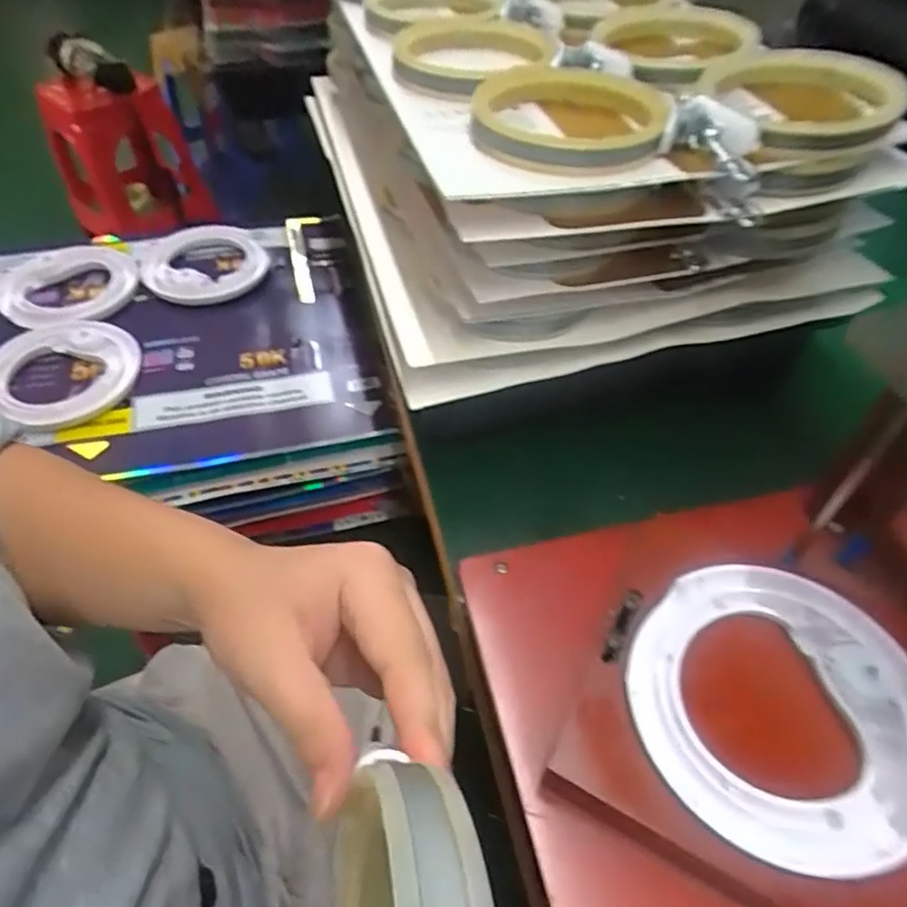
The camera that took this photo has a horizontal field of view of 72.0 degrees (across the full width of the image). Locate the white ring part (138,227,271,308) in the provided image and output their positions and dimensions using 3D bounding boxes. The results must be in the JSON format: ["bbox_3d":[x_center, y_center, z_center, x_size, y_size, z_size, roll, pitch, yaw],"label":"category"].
[{"bbox_3d":[-0.275,-0.215,0.694,0.127,0.027,0.147,-10,50,-9],"label":"white ring part"}]

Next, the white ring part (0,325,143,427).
[{"bbox_3d":[-0.362,-0.079,0.581,0.126,0.026,0.126,32,57,24],"label":"white ring part"}]

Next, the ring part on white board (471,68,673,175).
[{"bbox_3d":[0.071,-0.218,0.401,0.125,0.017,0.126,0,50,0],"label":"ring part on white board"}]

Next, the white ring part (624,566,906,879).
[{"bbox_3d":[0.152,0.113,0.285,0.130,0.012,0.134,37,58,27],"label":"white ring part"}]

